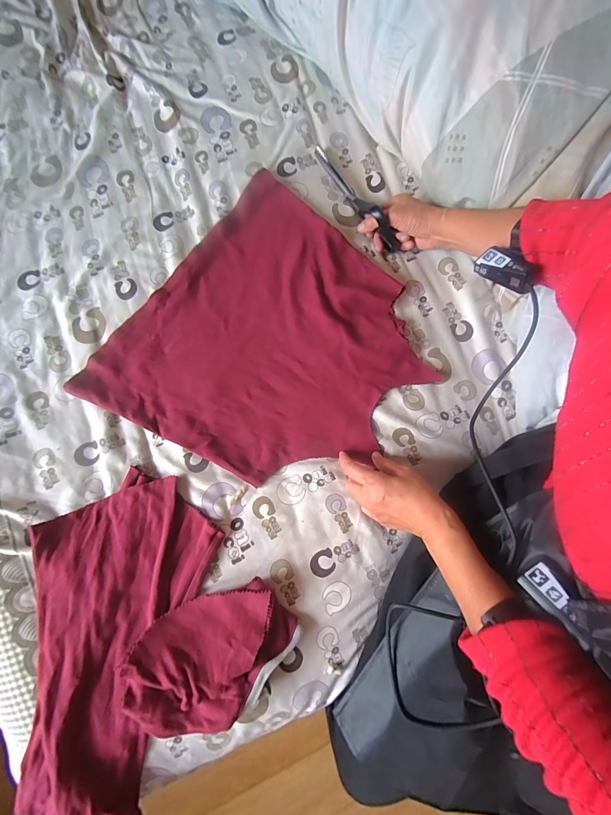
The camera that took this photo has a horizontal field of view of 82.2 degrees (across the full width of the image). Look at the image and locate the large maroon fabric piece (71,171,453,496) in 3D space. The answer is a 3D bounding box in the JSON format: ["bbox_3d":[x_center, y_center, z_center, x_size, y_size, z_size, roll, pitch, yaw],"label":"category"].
[{"bbox_3d":[-0.049,-0.092,0.540,0.405,0.022,0.433,37,84,6],"label":"large maroon fabric piece"}]

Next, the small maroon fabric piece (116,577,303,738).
[{"bbox_3d":[-0.121,0.316,0.445,0.210,0.035,0.143,-35,82,-7],"label":"small maroon fabric piece"}]

